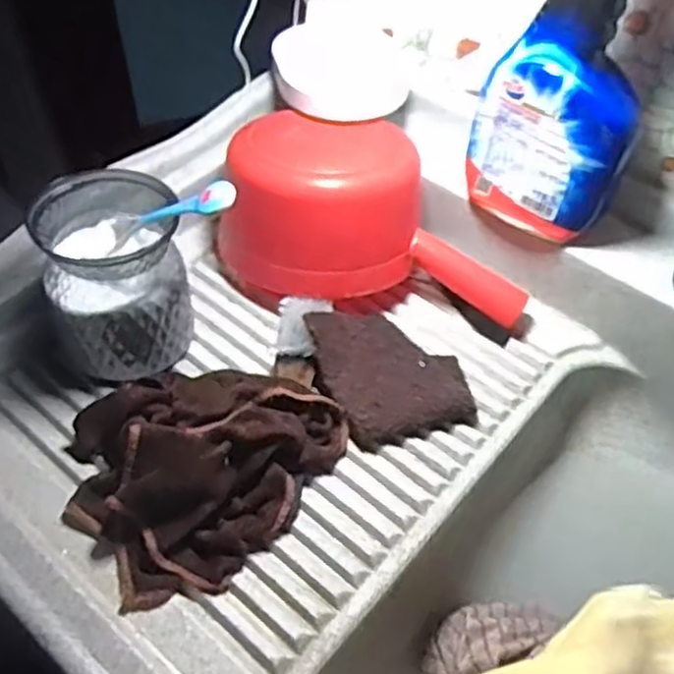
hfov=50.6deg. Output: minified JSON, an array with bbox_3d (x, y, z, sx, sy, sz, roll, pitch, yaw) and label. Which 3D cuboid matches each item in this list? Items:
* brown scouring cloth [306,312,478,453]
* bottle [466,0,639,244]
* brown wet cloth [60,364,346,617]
[{"bbox_3d":[0.042,0.027,0.567,0.118,0.023,0.117,-6,56,-25],"label":"brown scouring cloth"},{"bbox_3d":[0.169,-0.193,0.518,0.116,0.264,0.050,17,53,12],"label":"bottle"},{"bbox_3d":[-0.087,0.080,0.486,0.182,0.057,0.144,-32,58,-24],"label":"brown wet cloth"}]

